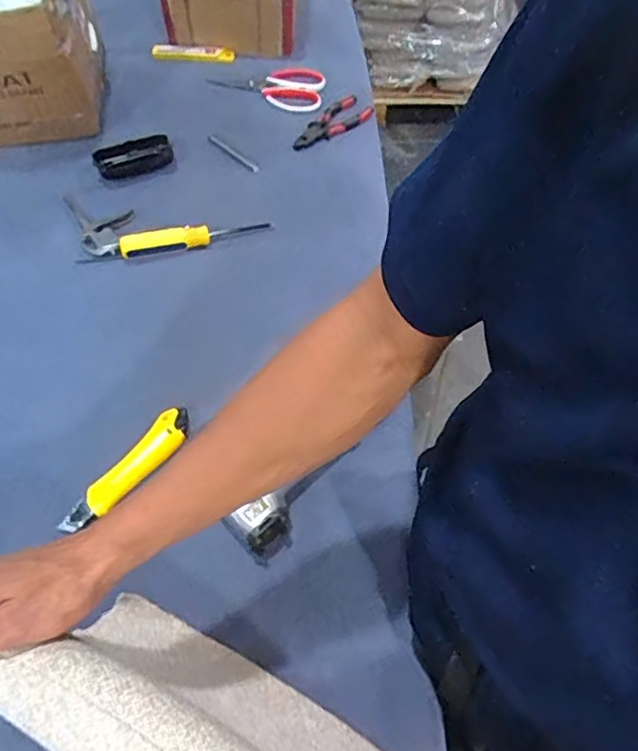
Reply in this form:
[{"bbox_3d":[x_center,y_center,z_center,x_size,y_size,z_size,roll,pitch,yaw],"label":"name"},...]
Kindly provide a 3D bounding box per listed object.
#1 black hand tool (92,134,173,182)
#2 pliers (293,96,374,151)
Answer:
[{"bbox_3d":[-0.264,-0.313,0.846,0.106,0.025,0.047,-15,61,-10],"label":"black hand tool"},{"bbox_3d":[0.016,-0.389,0.910,0.151,0.014,0.054,-34,65,-20],"label":"pliers"}]

